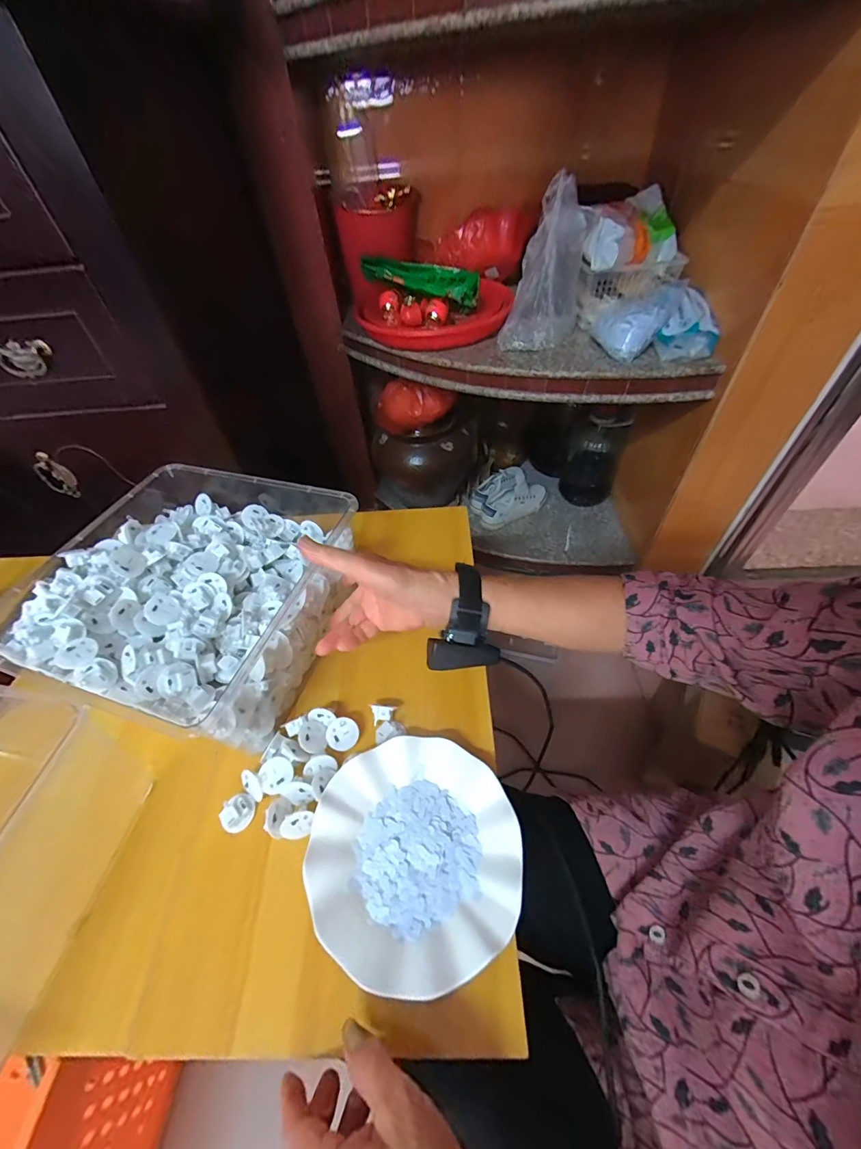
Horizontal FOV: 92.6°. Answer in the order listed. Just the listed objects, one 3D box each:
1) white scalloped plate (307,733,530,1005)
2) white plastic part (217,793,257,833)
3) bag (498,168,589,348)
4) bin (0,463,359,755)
[{"bbox_3d":[-0.014,0.246,0.372,0.180,0.030,0.179,-3,51,4],"label":"white scalloped plate"},{"bbox_3d":[-0.187,0.231,0.400,0.027,0.014,0.032,7,53,11],"label":"white plastic part"},{"bbox_3d":[0.228,-0.609,0.819,0.136,0.264,0.198,11,53,14],"label":"bag"},{"bbox_3d":[-0.278,0.016,0.489,0.309,0.125,0.304,11,53,14],"label":"bin"}]

